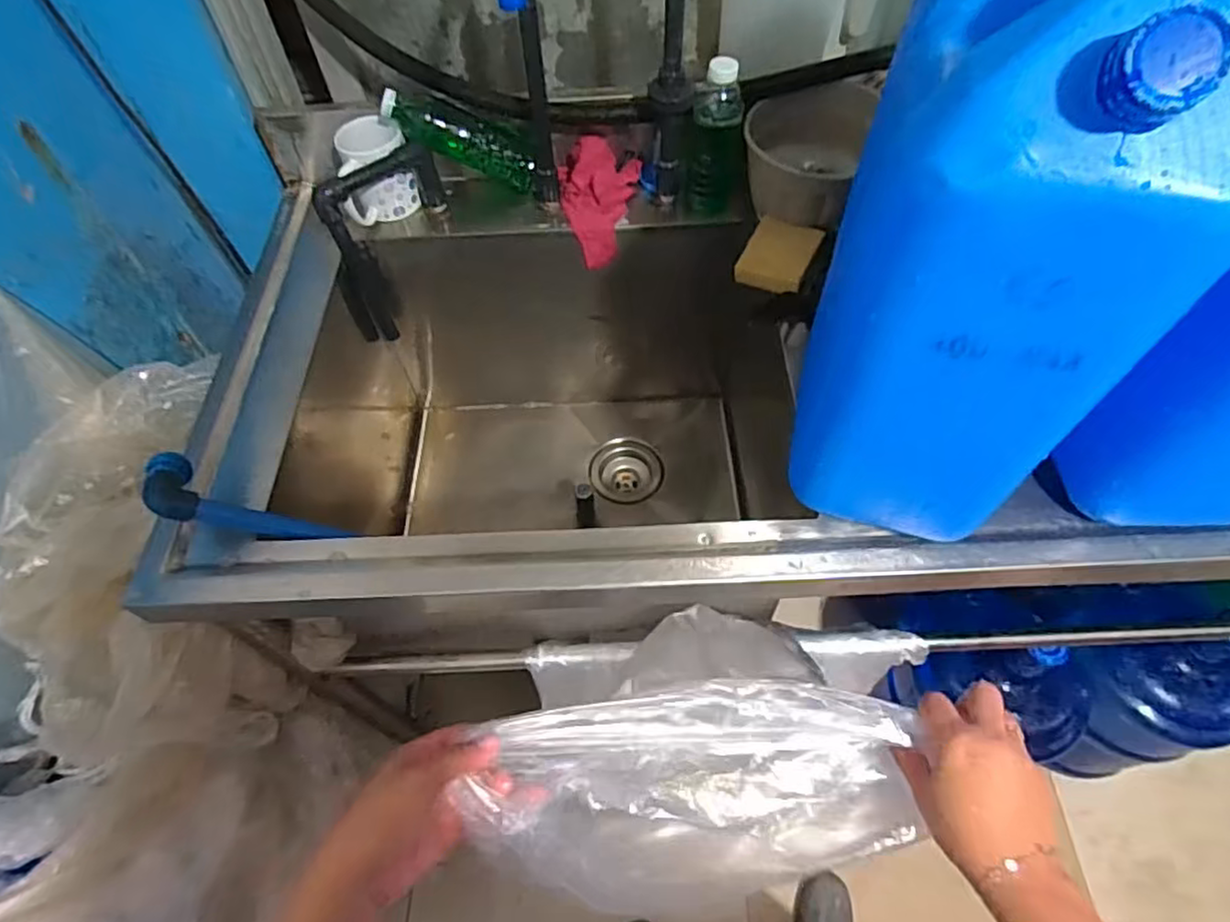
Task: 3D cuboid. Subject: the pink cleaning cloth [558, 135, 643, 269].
[{"bbox_3d":[-0.027,-0.338,0.852,0.094,0.034,0.150,16,87,-7],"label":"pink cleaning cloth"}]

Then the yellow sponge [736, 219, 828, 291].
[{"bbox_3d":[0.189,-0.240,0.764,0.078,0.027,0.091,21,59,15],"label":"yellow sponge"}]

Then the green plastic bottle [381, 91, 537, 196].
[{"bbox_3d":[-0.188,-0.397,0.812,0.188,0.054,0.053,17,53,-21],"label":"green plastic bottle"}]

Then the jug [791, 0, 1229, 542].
[{"bbox_3d":[0.245,-0.154,0.462,0.141,0.370,0.257,9,57,8],"label":"jug"}]

